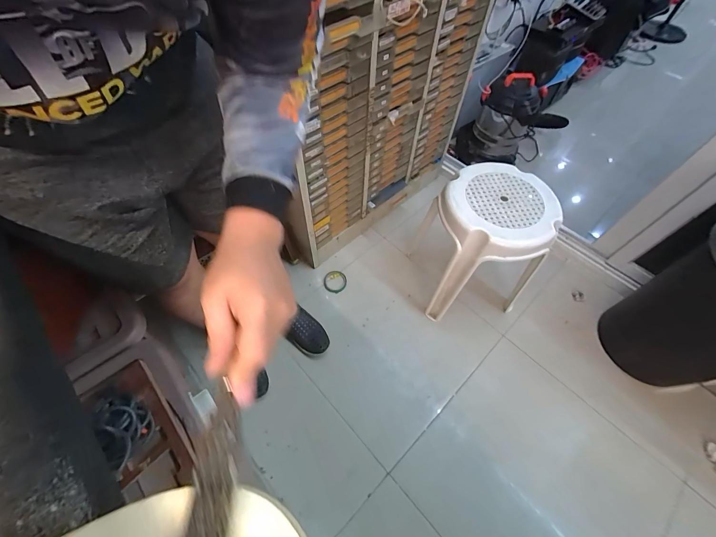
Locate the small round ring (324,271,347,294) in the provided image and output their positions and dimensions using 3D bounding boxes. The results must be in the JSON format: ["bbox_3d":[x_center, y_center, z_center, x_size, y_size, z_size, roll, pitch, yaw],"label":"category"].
[{"bbox_3d":[-0.089,0.053,1.192,0.089,0.019,0.094,2,59,-2],"label":"small round ring"}]

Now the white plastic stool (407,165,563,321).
[{"bbox_3d":[0.394,-0.074,1.015,0.313,0.422,0.314,-5,58,-5],"label":"white plastic stool"}]

